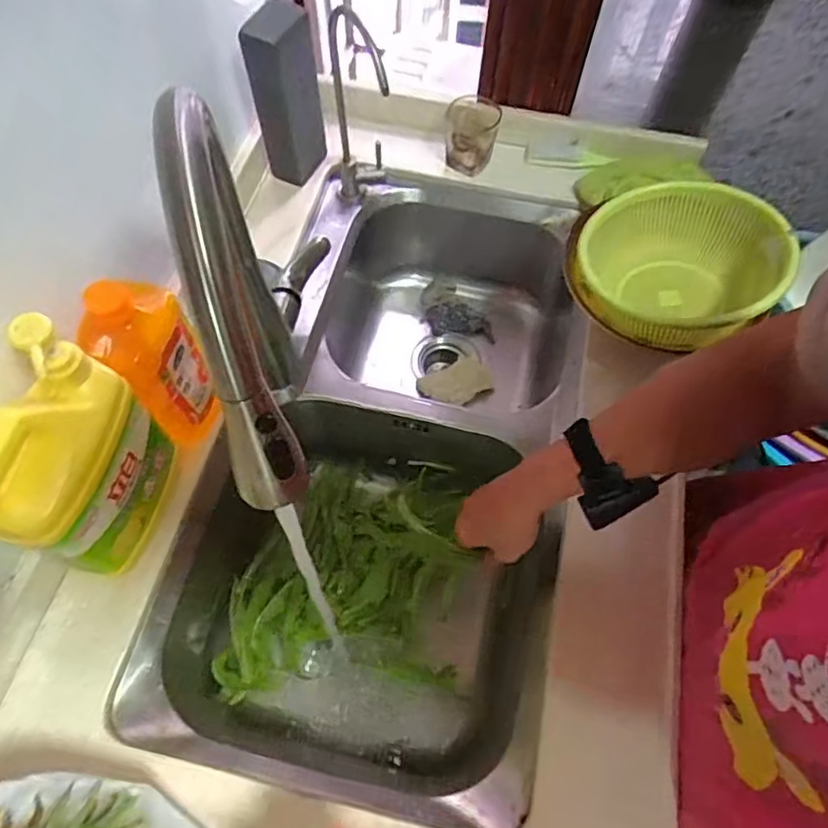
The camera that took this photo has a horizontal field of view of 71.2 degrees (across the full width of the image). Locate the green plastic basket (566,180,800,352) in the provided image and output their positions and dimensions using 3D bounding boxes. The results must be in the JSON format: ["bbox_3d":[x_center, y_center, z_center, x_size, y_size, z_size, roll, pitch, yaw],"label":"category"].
[{"bbox_3d":[0.289,-0.156,0.640,0.220,0.103,0.190,24,66,10],"label":"green plastic basket"}]

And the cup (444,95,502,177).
[{"bbox_3d":[0.077,-0.376,0.783,0.068,0.082,0.060,10,64,4],"label":"cup"}]

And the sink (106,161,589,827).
[{"bbox_3d":[-0.017,0.063,0.756,0.397,0.271,0.723,13,64,5],"label":"sink"}]

